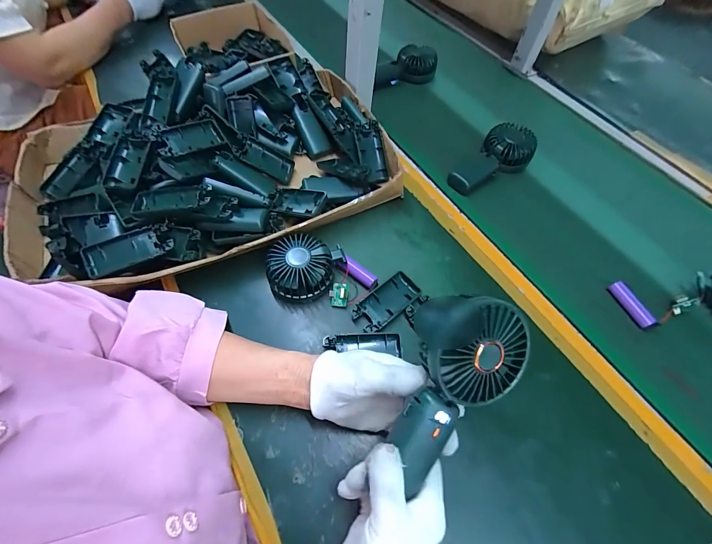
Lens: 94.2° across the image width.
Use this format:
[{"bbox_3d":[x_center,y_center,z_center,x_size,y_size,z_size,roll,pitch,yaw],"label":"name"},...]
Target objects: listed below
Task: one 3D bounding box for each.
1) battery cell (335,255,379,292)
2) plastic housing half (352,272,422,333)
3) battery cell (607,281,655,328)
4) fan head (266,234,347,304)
[{"bbox_3d":[0.003,0.002,0.449,0.061,0.017,0.016,36,63,18],"label":"battery cell"},{"bbox_3d":[0.041,0.038,0.433,0.095,0.011,0.044,-35,66,-22],"label":"plastic housing half"},{"bbox_3d":[0.377,0.046,0.455,0.014,0.020,0.067,-20,62,-15],"label":"battery cell"},{"bbox_3d":[-0.070,-0.004,0.438,0.089,0.050,0.085,20,59,9],"label":"fan head"}]

